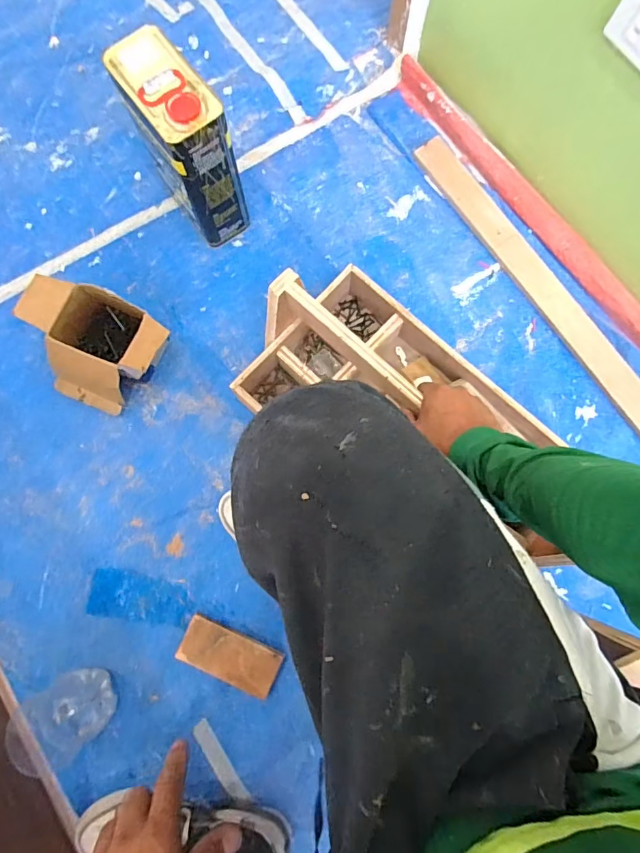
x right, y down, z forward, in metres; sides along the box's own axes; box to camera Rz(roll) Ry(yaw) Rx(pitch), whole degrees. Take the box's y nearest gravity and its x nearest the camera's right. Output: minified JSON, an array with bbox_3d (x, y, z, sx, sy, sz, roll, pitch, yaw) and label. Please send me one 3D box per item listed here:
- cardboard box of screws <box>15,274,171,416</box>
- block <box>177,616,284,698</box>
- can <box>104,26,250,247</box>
[{"bbox_3d":[-0.346,-0.119,0.727,0.206,0.119,0.166,25,82,2],"label":"cardboard box of screws"},{"bbox_3d":[-0.136,0.350,0.706,0.149,0.019,0.066,25,82,2],"label":"block"},{"bbox_3d":[-0.195,-0.410,0.702,0.086,0.247,0.157,-37,85,-6],"label":"can"}]

